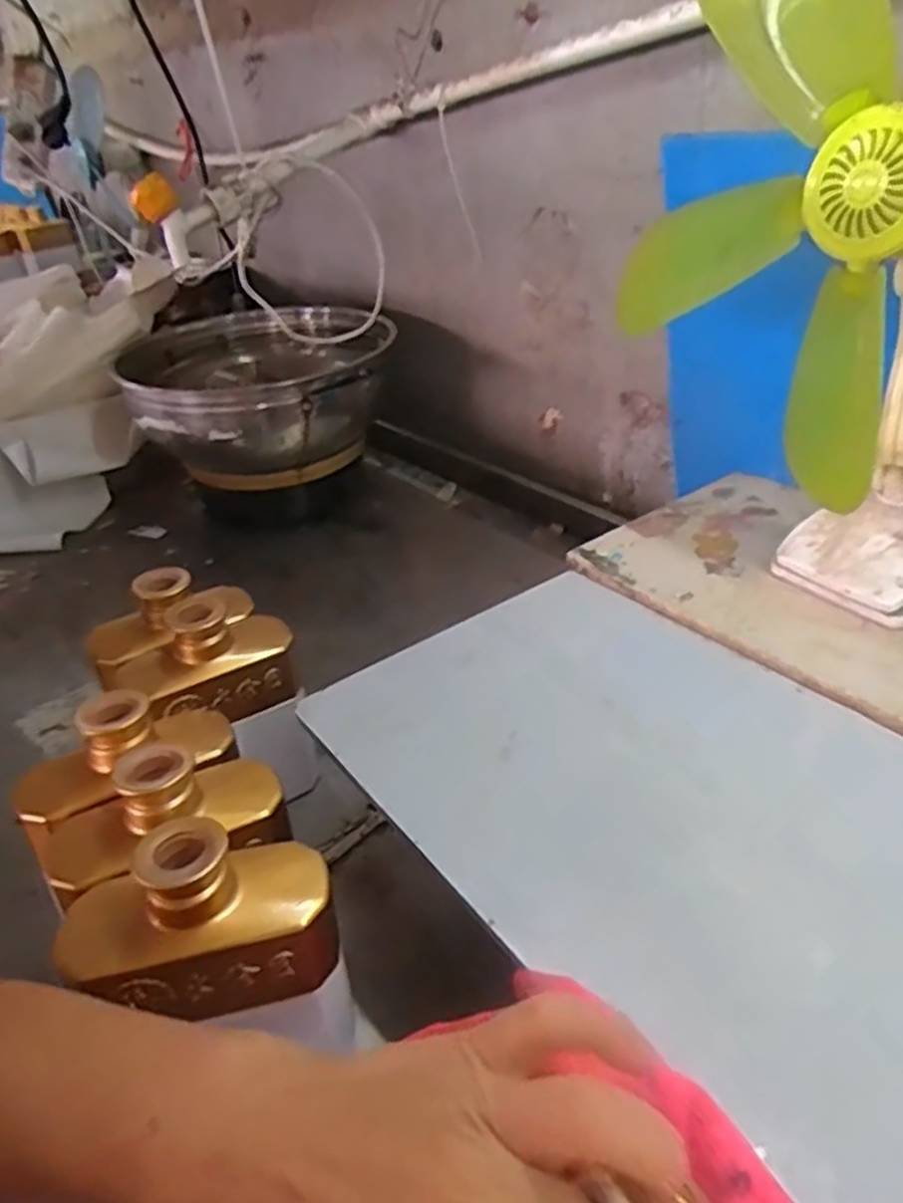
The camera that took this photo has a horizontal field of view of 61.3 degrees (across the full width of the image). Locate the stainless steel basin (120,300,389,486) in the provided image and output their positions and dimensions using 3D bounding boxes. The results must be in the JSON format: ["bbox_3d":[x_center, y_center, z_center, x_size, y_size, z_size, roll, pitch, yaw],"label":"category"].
[{"bbox_3d":[-0.219,-0.238,0.904,0.305,0.137,0.278,-7,35,1],"label":"stainless steel basin"}]

